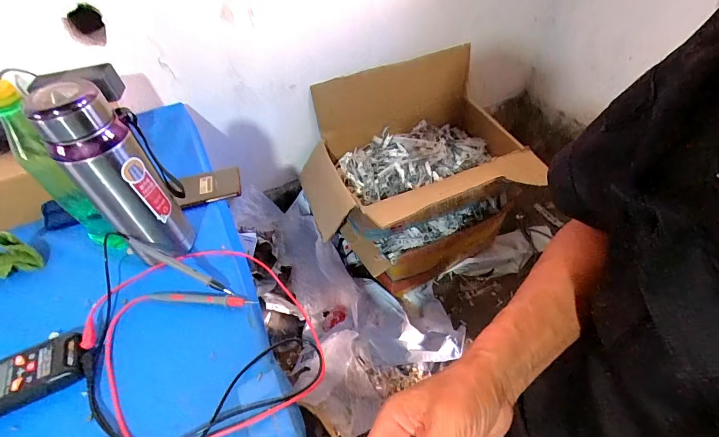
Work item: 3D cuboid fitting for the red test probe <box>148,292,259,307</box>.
[{"bbox_3d":[-0.202,0.102,0.460,0.141,0.010,0.012,2,49,7],"label":"red test probe"}]

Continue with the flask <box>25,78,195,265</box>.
[{"bbox_3d":[-0.282,-0.038,0.437,0.072,0.236,0.084,-3,48,2],"label":"flask"}]

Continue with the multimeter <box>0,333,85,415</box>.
[{"bbox_3d":[-0.369,0.176,0.402,0.115,0.027,0.057,-22,50,-14],"label":"multimeter"}]

